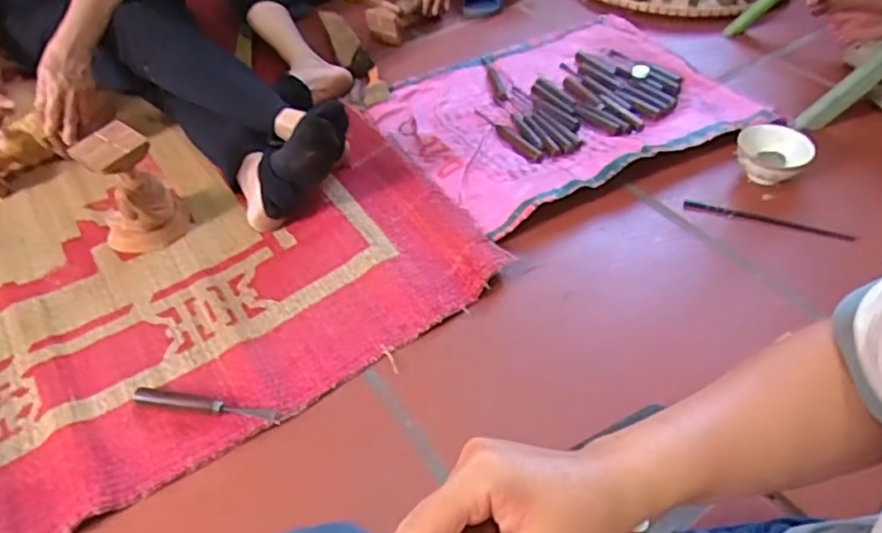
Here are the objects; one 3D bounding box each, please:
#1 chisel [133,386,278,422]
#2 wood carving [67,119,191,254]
[{"bbox_3d":[-0.279,0.160,0.726,0.175,0.018,0.022,6,47,6],"label":"chisel"},{"bbox_3d":[-0.450,-0.117,0.895,0.116,0.178,0.120,-25,51,-21],"label":"wood carving"}]

